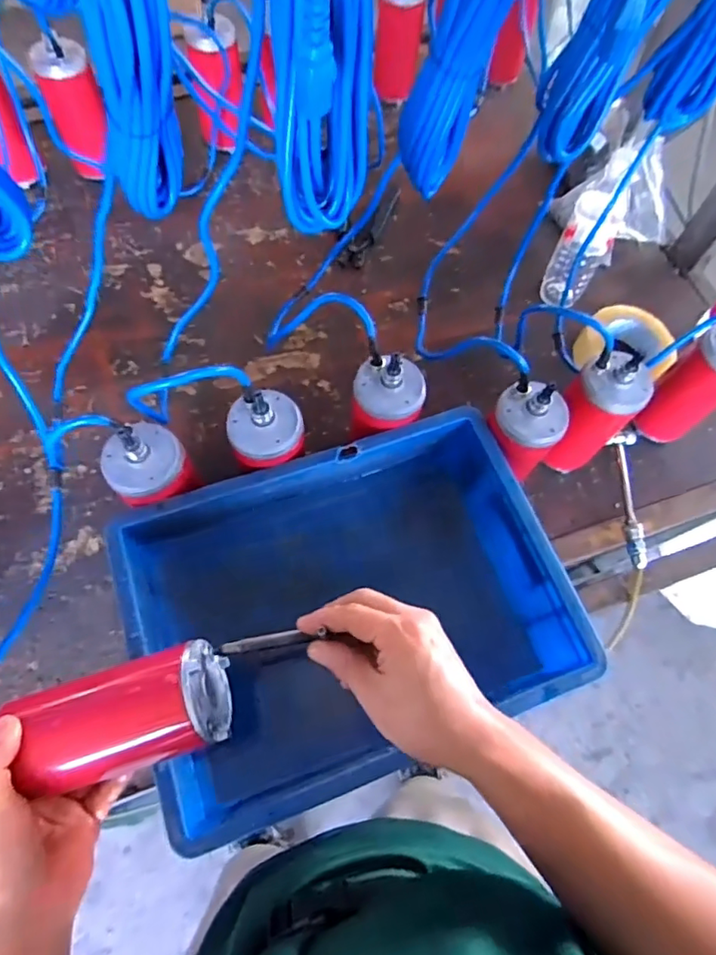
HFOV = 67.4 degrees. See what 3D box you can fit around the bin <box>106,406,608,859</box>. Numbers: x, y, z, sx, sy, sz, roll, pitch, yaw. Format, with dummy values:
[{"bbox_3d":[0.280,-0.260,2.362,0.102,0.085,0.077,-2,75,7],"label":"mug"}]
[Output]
[{"bbox_3d":[-0.008,0.132,0.559,0.395,0.131,0.292,-17,69,-10],"label":"bin"}]

